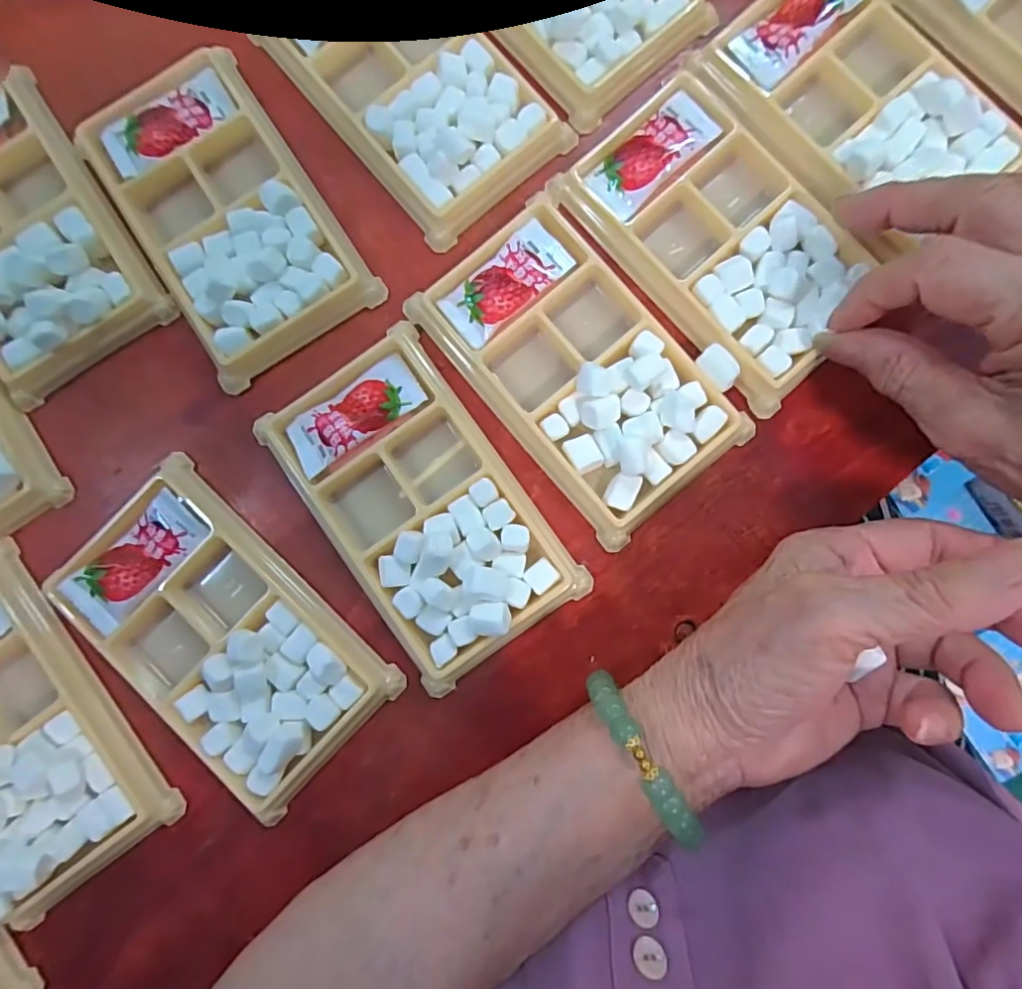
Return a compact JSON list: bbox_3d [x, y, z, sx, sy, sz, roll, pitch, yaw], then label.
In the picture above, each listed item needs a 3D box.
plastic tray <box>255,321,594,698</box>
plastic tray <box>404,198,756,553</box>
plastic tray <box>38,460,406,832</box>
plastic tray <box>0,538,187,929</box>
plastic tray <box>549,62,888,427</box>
[{"bbox_3d":[-0.037,0.004,0.228,0.074,0.017,0.136,-35,87,-1],"label":"plastic tray"},{"bbox_3d":[0.028,-0.052,0.229,0.074,0.014,0.130,-41,87,-2],"label":"plastic tray"},{"bbox_3d":[-0.118,0.058,0.227,0.133,0.017,0.075,43,88,3],"label":"plastic tray"},{"bbox_3d":[-0.204,0.097,0.225,0.077,0.019,0.135,-39,87,-1],"label":"plastic tray"},{"bbox_3d":[0.090,-0.113,0.239,0.083,0.017,0.137,-40,87,-1],"label":"plastic tray"}]

